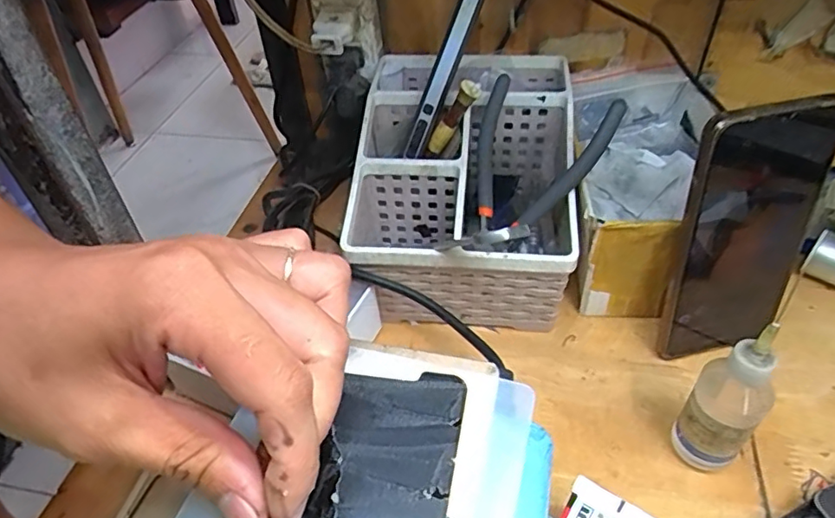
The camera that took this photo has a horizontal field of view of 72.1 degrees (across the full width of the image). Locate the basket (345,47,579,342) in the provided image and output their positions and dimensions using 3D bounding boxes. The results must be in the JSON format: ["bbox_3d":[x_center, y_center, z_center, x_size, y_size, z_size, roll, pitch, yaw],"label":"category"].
[{"bbox_3d":[0.036,-0.062,0.438,0.156,0.101,0.203,4,45,9],"label":"basket"}]

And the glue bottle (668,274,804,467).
[{"bbox_3d":[0.160,0.064,0.289,0.033,0.124,0.027,29,53,29],"label":"glue bottle"}]

